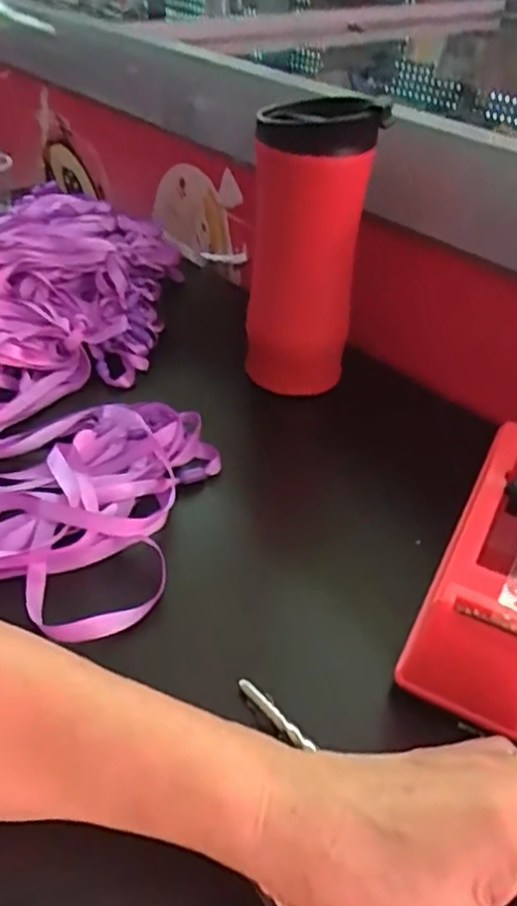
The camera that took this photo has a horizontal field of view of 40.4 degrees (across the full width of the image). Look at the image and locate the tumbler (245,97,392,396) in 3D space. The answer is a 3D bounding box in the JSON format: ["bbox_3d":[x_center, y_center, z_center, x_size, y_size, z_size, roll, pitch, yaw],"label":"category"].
[{"bbox_3d":[0.031,-0.131,0.475,0.070,0.187,0.077,3,40,-2],"label":"tumbler"}]

